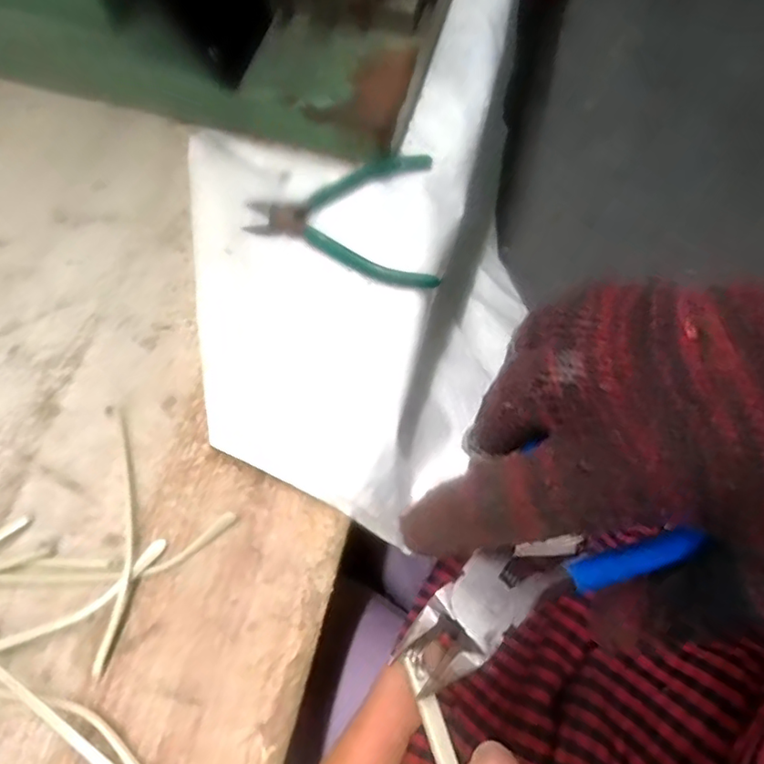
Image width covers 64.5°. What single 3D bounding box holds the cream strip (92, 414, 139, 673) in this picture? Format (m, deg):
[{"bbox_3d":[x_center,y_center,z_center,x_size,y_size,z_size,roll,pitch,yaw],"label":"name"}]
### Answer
[{"bbox_3d":[-0.136,0.078,0.316,0.018,0.011,0.132,-4,67,-3],"label":"cream strip"}]

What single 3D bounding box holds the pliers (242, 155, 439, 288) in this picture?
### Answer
[{"bbox_3d":[-0.025,-0.103,0.393,0.115,0.016,0.098,-2,67,-3],"label":"pliers"}]

